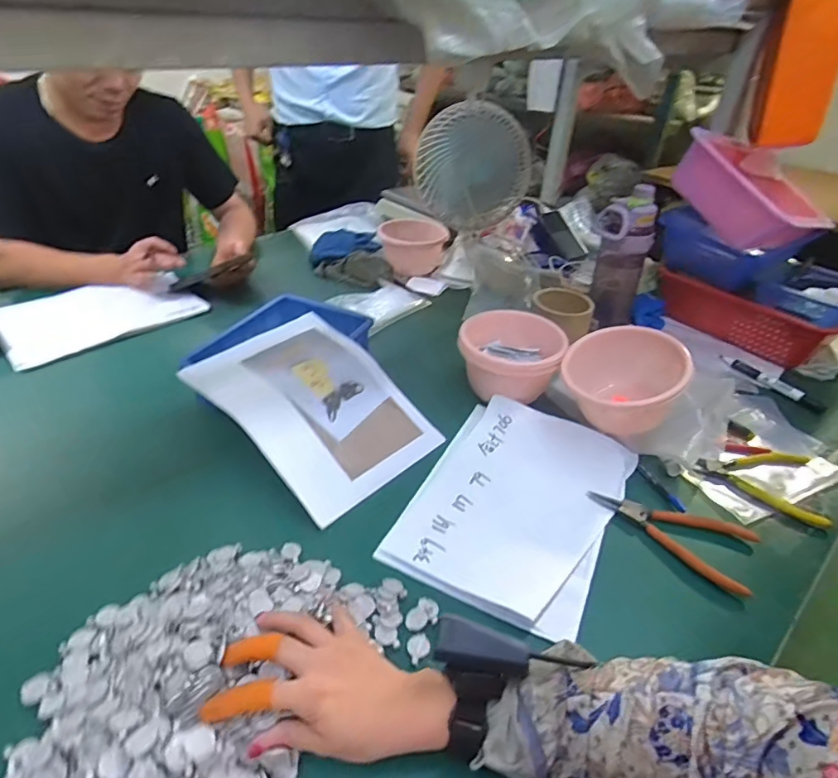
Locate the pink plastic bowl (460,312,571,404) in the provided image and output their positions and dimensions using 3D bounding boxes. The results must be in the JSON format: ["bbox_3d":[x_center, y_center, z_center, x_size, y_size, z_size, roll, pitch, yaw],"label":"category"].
[{"bbox_3d":[0.134,-0.047,0.740,0.140,0.093,0.143,9,37,9],"label":"pink plastic bowl"}]

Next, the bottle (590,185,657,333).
[{"bbox_3d":[0.336,-0.212,0.854,0.098,0.225,0.090,14,38,16],"label":"bottle"}]

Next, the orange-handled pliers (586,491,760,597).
[{"bbox_3d":[0.279,0.155,0.564,0.172,0.017,0.093,22,41,25],"label":"orange-handled pliers"}]

